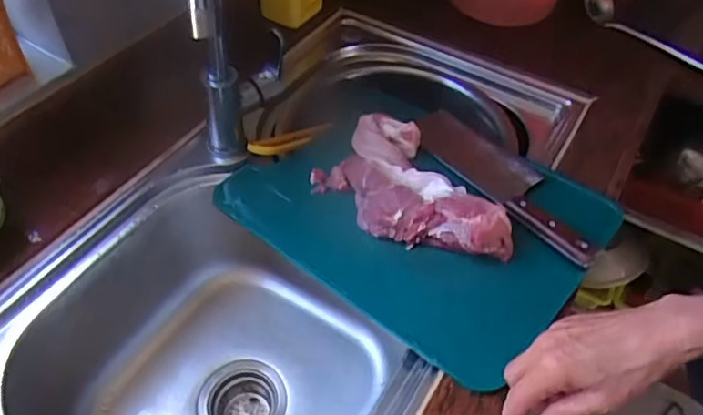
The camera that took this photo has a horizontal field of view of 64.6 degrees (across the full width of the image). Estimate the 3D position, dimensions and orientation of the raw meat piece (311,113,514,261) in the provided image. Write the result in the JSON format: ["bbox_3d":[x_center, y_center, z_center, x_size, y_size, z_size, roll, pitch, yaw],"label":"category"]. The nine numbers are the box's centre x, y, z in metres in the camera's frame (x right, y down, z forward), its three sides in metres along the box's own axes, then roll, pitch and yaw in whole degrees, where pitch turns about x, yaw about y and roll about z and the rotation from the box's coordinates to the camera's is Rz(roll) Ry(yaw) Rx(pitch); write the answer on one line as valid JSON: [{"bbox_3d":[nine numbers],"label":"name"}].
[{"bbox_3d":[0.070,-0.017,0.628,0.134,0.050,0.233,-33,56,-26],"label":"raw meat piece"}]

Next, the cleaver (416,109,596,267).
[{"bbox_3d":[0.181,-0.037,0.659,0.092,0.025,0.277,-28,54,-23],"label":"cleaver"}]

